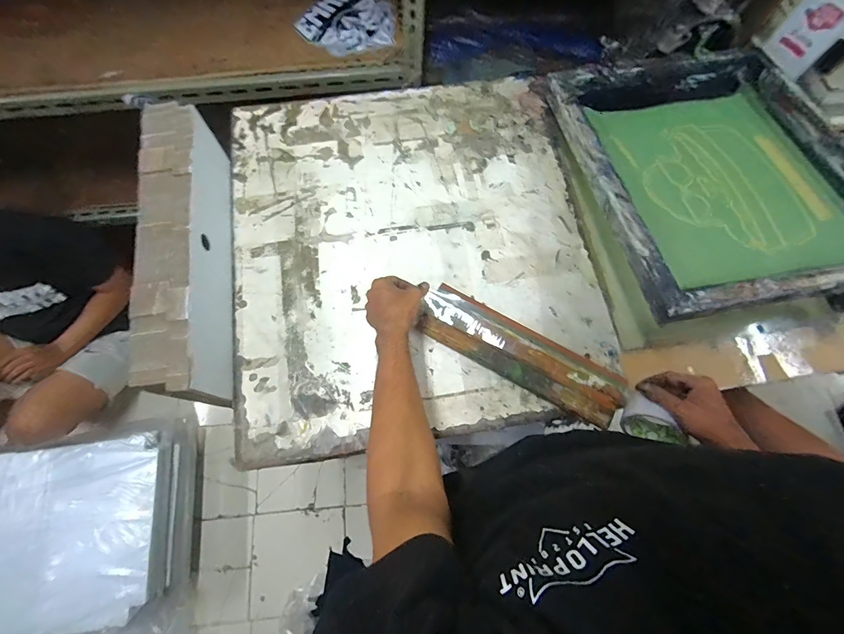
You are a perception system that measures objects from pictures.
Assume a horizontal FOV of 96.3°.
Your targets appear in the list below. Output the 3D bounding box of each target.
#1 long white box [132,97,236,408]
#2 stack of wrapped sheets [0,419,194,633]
[{"bbox_3d":[-0.379,-0.107,0.609,0.084,0.142,0.455,-8,73,-5],"label":"long white box"},{"bbox_3d":[-1.178,0.643,1.095,0.902,0.268,0.510,-10,72,-4],"label":"stack of wrapped sheets"}]

